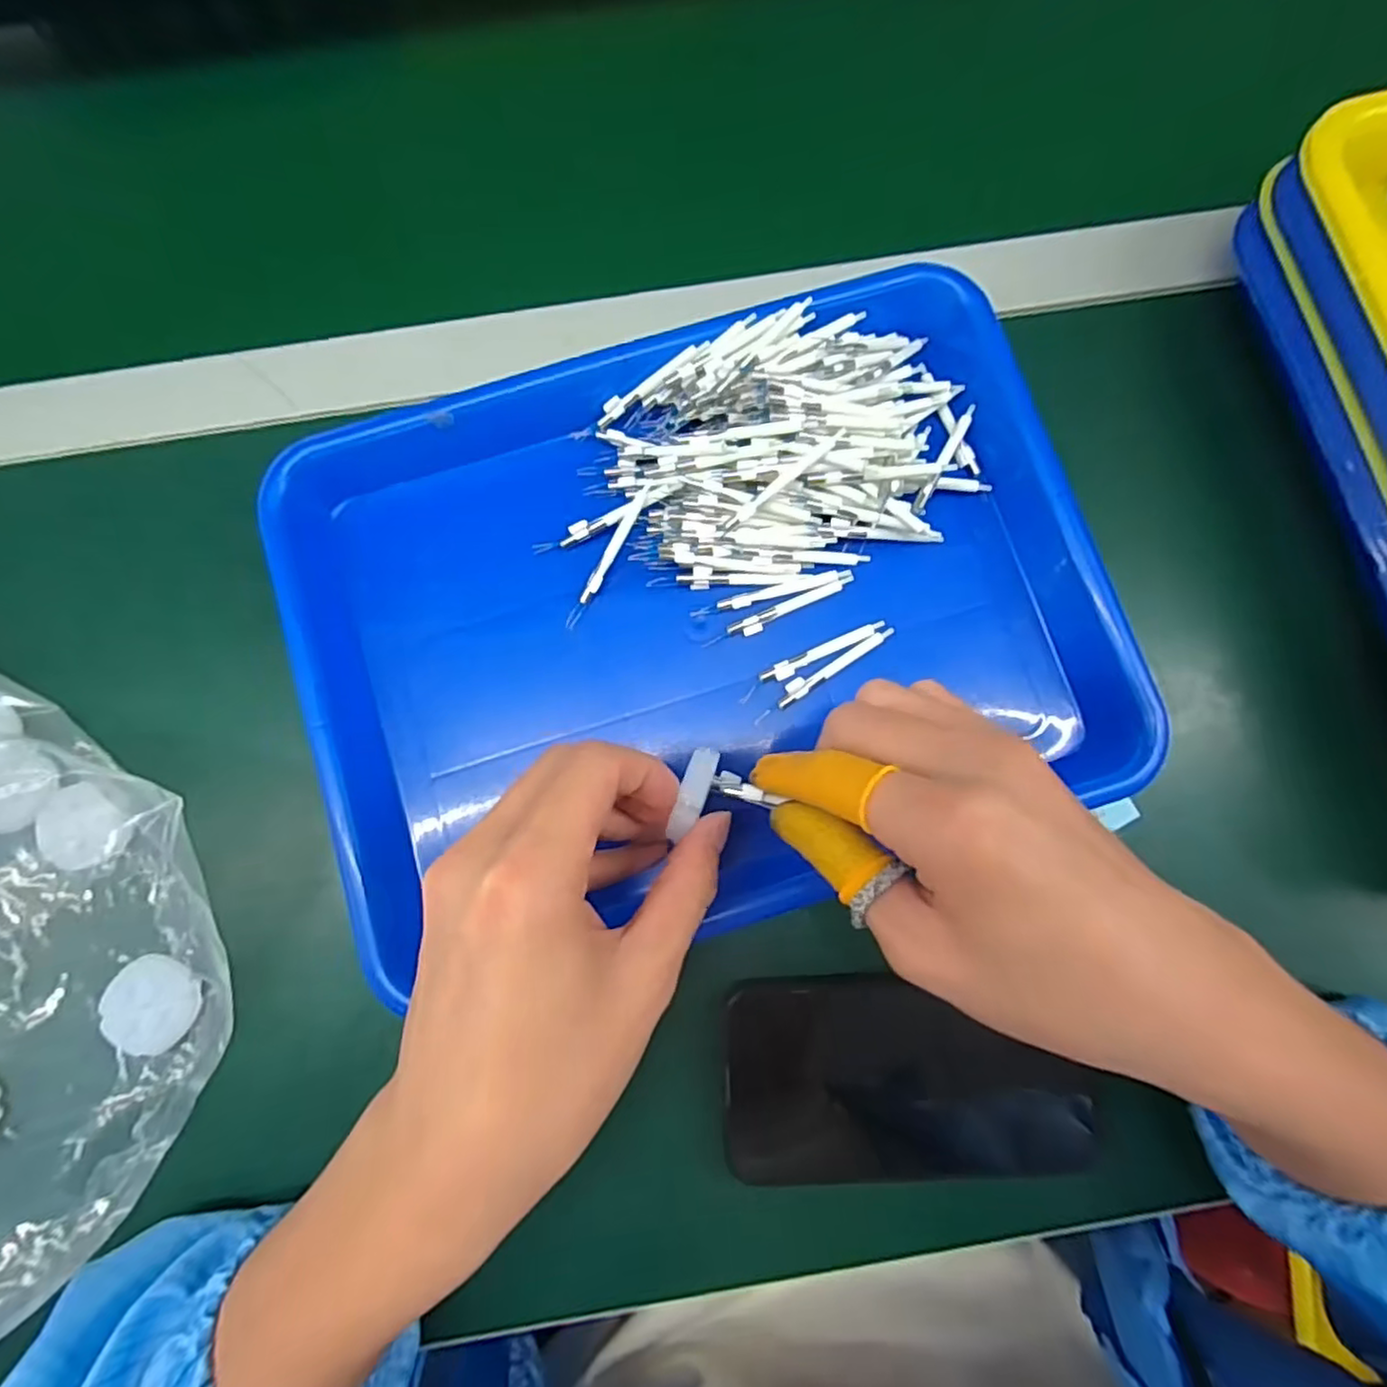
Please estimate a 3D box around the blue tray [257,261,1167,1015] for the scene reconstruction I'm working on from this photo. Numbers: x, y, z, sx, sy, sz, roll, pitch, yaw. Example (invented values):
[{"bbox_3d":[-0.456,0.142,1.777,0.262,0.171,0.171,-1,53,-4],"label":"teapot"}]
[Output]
[{"bbox_3d":[0.005,-0.043,0.279,0.329,0.038,0.226,-17,82,-2],"label":"blue tray"}]

